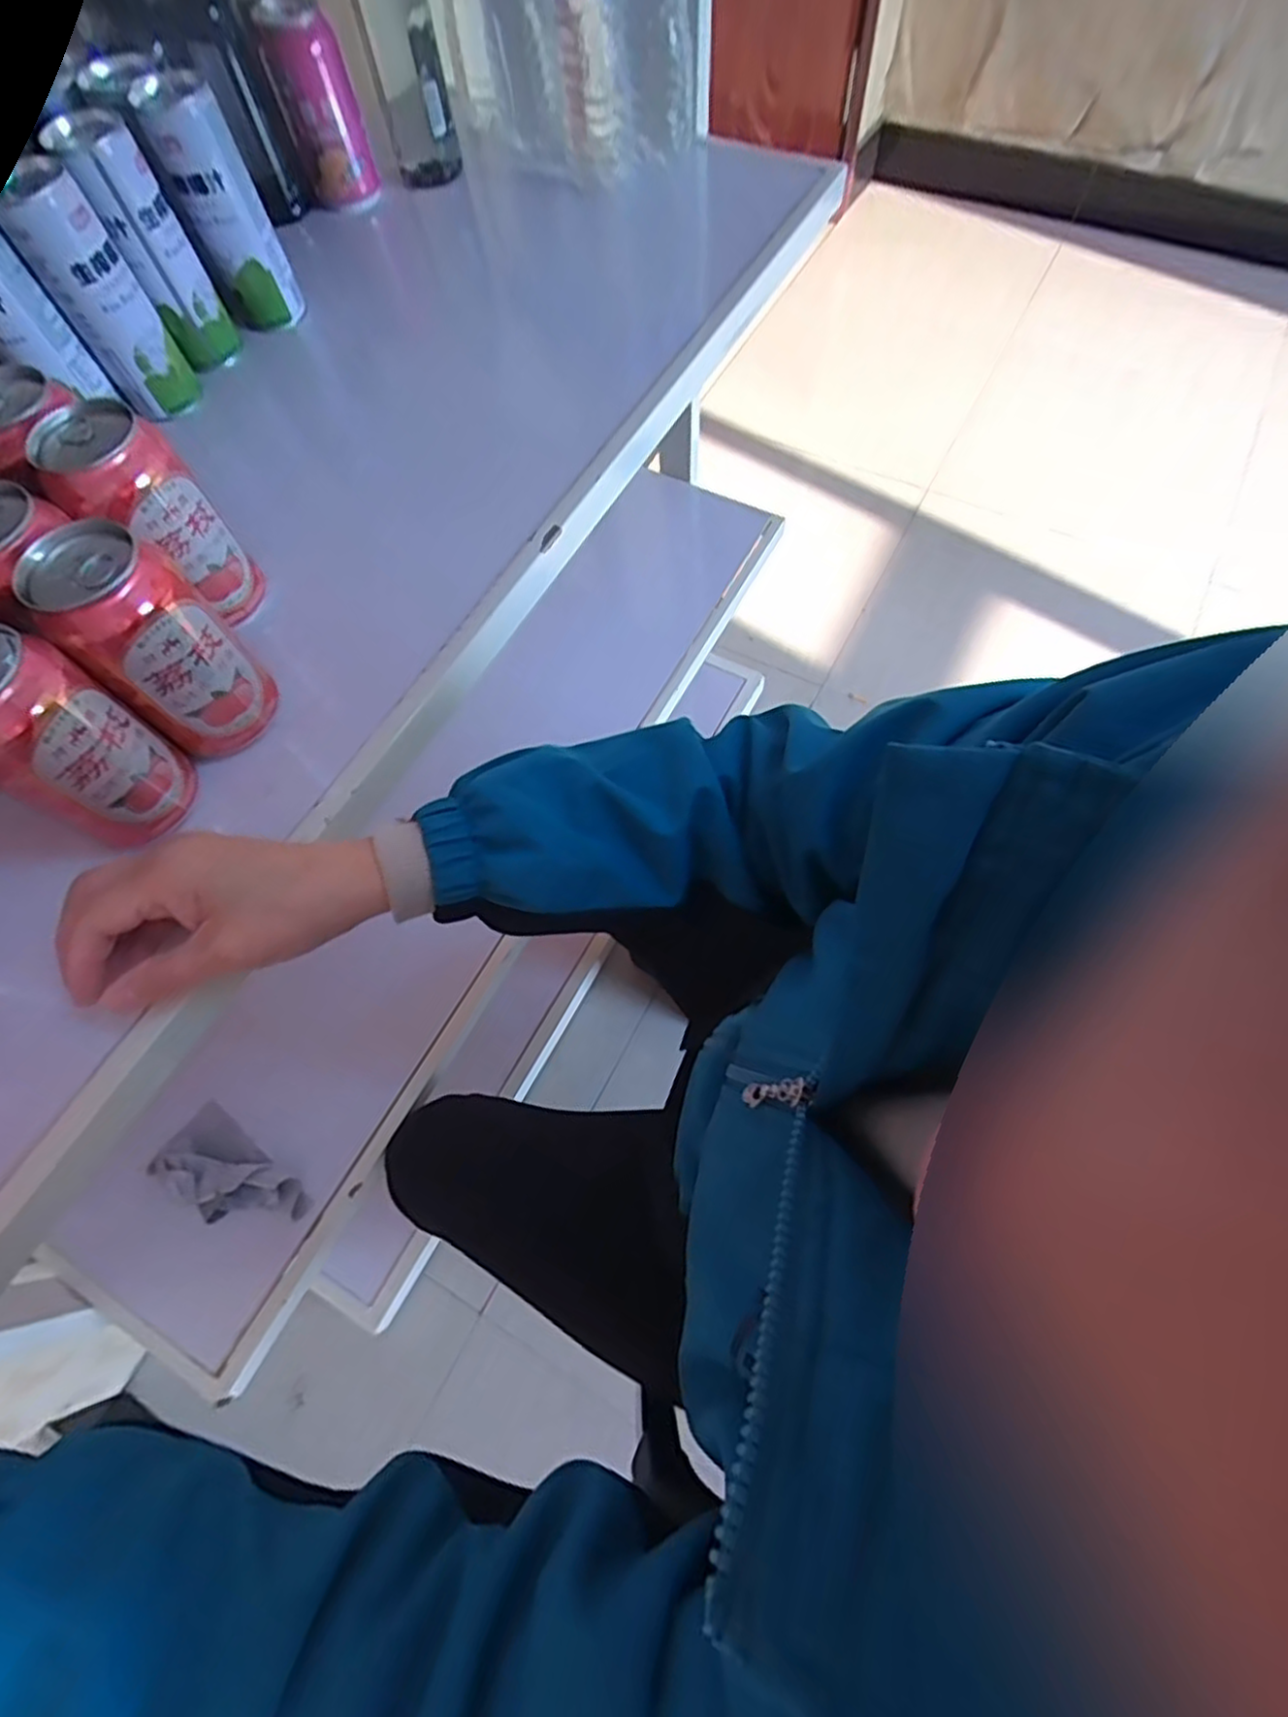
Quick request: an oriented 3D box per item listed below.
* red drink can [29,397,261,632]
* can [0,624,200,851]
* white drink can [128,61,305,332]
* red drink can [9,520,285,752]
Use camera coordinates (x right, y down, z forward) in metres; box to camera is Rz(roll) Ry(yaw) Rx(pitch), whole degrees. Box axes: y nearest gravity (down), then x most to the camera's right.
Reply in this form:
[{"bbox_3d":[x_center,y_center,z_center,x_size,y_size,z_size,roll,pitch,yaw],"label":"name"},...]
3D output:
[{"bbox_3d":[-0.271,-0.185,0.389,0.055,0.108,0.054,-1,67,2],"label":"red drink can"},{"bbox_3d":[-0.275,-0.054,0.334,0.058,0.110,0.062,-1,67,2],"label":"can"},{"bbox_3d":[-0.309,-0.476,0.515,0.057,0.130,0.049,-27,68,-9],"label":"white drink can"},{"bbox_3d":[-0.243,-0.107,0.353,0.056,0.104,0.063,39,74,17],"label":"red drink can"}]

